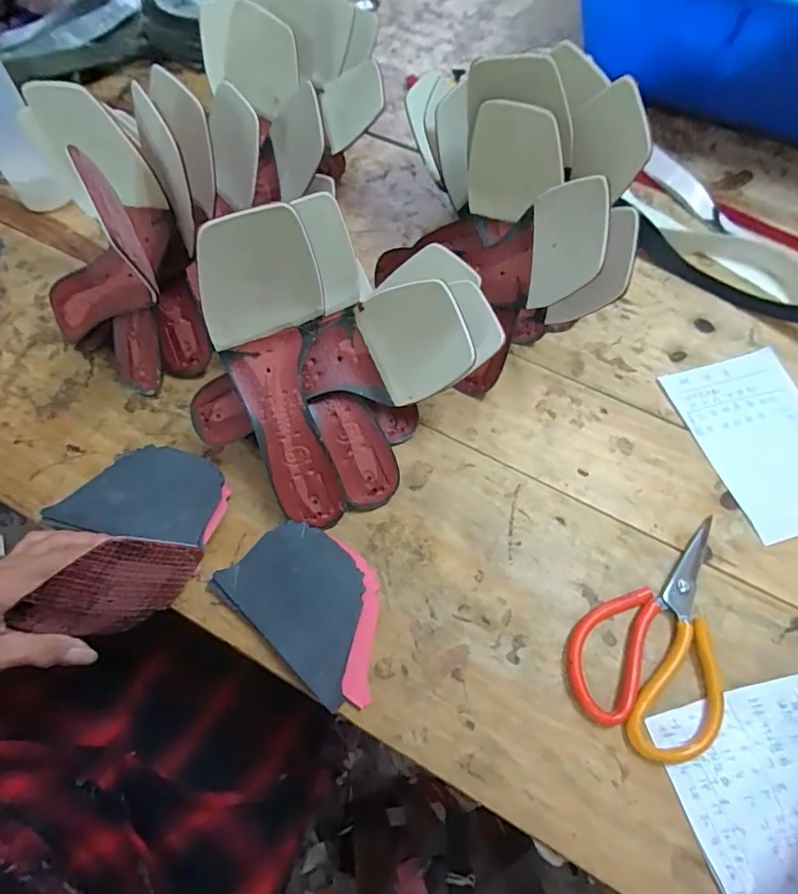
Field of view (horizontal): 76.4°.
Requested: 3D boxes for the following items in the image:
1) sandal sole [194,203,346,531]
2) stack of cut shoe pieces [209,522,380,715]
[{"bbox_3d":[-0.085,-0.044,0.373,0.089,0.229,0.056,-12,17,-9],"label":"sandal sole"},{"bbox_3d":[-0.059,0.116,0.377,0.131,0.020,0.086,39,67,17],"label":"stack of cut shoe pieces"}]

